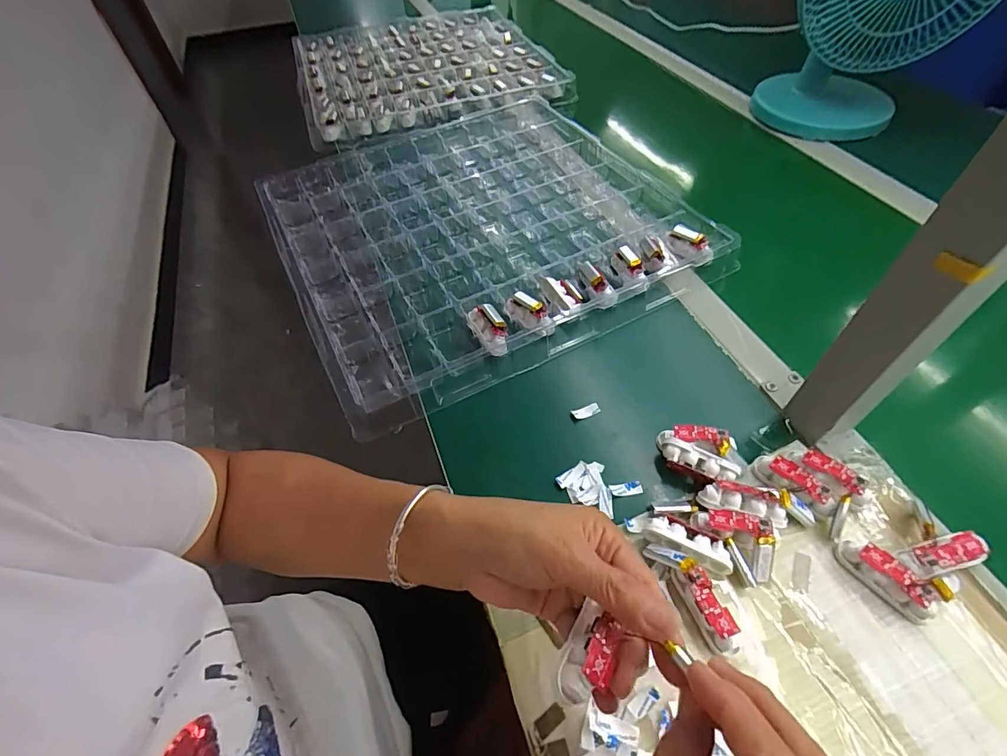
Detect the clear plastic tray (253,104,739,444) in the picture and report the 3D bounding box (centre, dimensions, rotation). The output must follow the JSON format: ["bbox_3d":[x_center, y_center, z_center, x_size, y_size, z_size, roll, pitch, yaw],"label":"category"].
[{"bbox_3d":[-0.038,-0.207,0.584,0.461,0.027,0.474,-25,56,-15],"label":"clear plastic tray"}]

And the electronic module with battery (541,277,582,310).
[{"bbox_3d":[0.066,-0.092,0.500,0.026,0.016,0.052,-28,57,-17],"label":"electronic module with battery"}]

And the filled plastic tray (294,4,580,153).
[{"bbox_3d":[-0.166,-0.620,0.905,0.459,0.033,0.519,-14,53,-8],"label":"filled plastic tray"}]

